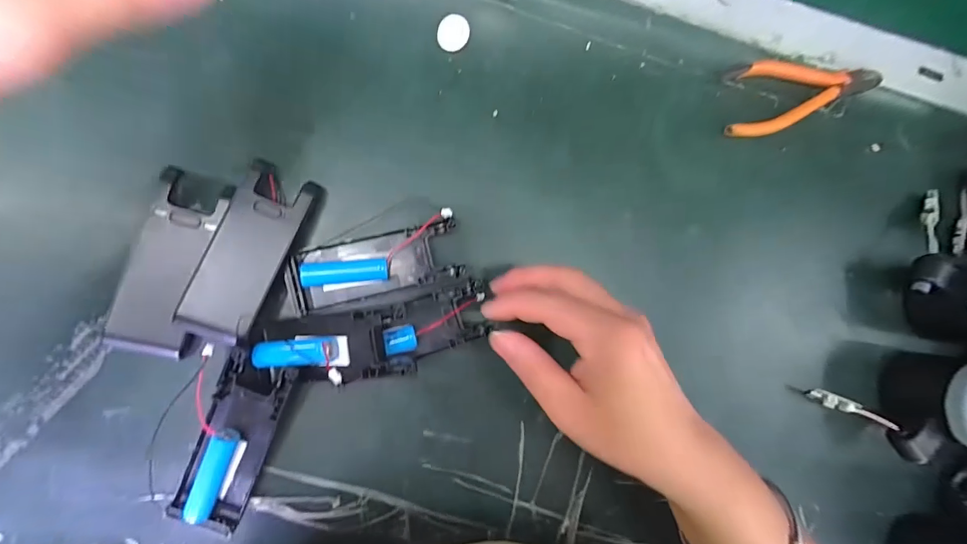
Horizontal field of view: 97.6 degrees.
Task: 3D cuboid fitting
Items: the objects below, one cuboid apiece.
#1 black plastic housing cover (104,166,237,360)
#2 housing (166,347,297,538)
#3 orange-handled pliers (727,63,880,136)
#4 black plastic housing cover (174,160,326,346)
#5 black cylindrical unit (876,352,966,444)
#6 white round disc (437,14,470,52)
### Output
[{"bbox_3d":[-0.173,-0.004,0.237,0.038,0.018,0.100,17,87,-9],"label":"black plastic housing cover"},{"bbox_3d":[-0.141,0.097,0.239,0.037,0.020,0.099,22,87,-9],"label":"housing"},{"bbox_3d":[0.230,-0.131,0.305,0.127,0.010,0.050,-13,92,-9],"label":"orange-handled pliers"},{"bbox_3d":[-0.132,-0.010,0.243,0.037,0.019,0.101,23,87,-9],"label":"black plastic housing cover"},{"bbox_3d":[0.328,0.089,0.299,0.061,0.052,0.056,15,88,-9],"label":"black cylindrical unit"},{"bbox_3d":[-0.019,-0.152,0.269,0.019,0.005,0.021,6,89,-9],"label":"white round disc"}]

